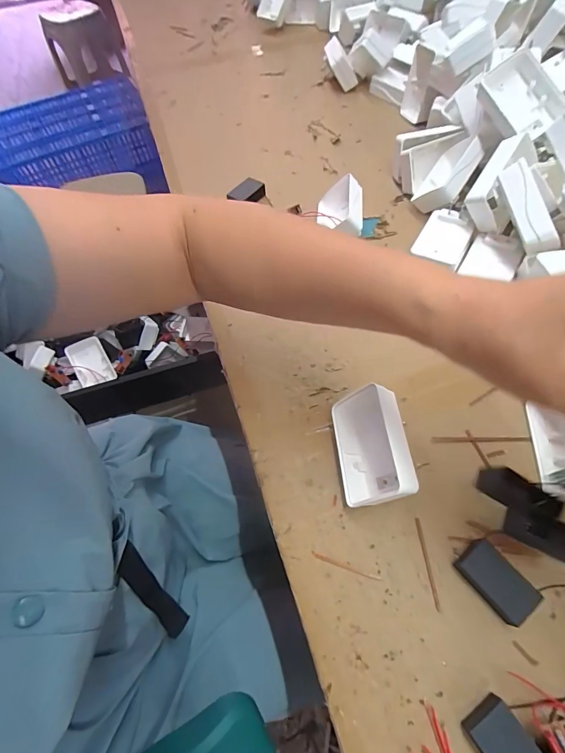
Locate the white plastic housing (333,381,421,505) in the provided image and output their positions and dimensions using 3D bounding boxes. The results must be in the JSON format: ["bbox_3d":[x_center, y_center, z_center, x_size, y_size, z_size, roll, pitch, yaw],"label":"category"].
[{"bbox_3d":[0.069,0.056,0.302,0.058,0.045,0.095,-6,60,0],"label":"white plastic housing"}]

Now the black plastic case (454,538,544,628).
[{"bbox_3d":[0.152,0.146,0.262,0.030,0.016,0.049,-34,63,-15],"label":"black plastic case"}]

